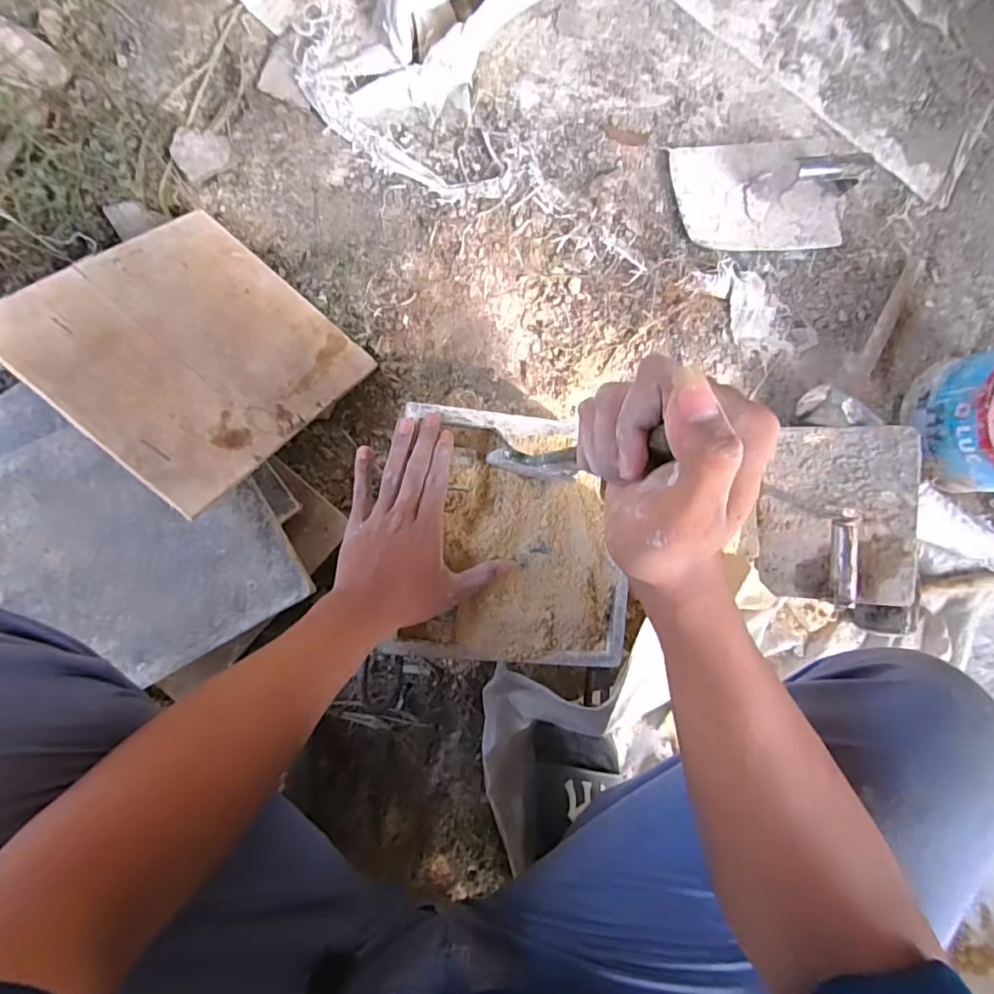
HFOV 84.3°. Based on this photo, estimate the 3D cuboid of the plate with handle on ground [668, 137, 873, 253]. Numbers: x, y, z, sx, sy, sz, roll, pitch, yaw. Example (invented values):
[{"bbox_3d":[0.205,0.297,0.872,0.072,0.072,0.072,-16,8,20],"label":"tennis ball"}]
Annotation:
[{"bbox_3d":[0.341,-0.382,0.672,0.239,0.068,0.144,-11,89,-9],"label":"plate with handle on ground"}]

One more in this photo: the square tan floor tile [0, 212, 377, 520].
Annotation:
[{"bbox_3d":[-0.287,-0.141,0.528,0.234,0.008,0.248,42,56,-8],"label":"square tan floor tile"}]

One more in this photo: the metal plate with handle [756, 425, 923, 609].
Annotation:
[{"bbox_3d":[0.398,0.021,0.637,0.166,0.065,0.208,1,91,19],"label":"metal plate with handle"}]

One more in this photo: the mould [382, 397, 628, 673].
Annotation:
[{"bbox_3d":[0.023,0.040,0.518,0.211,0.028,0.226,6,89,-8],"label":"mould"}]

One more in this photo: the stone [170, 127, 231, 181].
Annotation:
[{"bbox_3d":[-0.314,-0.368,0.583,0.056,0.020,0.052,0,87,-8],"label":"stone"}]

